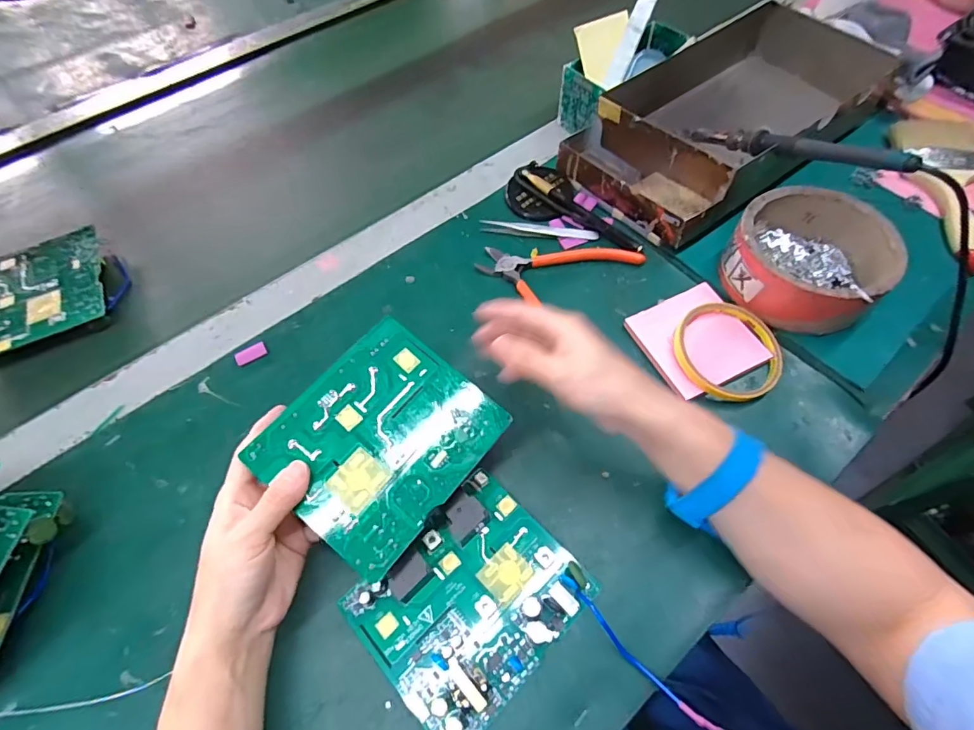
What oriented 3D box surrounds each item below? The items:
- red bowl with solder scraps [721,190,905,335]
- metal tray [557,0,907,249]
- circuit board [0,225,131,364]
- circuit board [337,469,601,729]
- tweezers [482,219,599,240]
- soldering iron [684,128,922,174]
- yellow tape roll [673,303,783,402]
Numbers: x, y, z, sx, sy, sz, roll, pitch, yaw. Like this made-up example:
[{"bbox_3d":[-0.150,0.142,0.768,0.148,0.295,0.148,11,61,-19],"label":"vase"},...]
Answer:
[{"bbox_3d":[0.270,-0.088,0.405,0.119,0.053,0.120,-1,60,2],"label":"red bowl with solder scraps"},{"bbox_3d":[0.250,-0.256,0.493,0.328,0.069,0.172,-34,64,-16],"label":"metal tray"},{"bbox_3d":[-0.412,-0.067,0.447,0.121,0.025,0.127,-23,61,-10],"label":"circuit board"},{"bbox_3d":[-0.011,0.147,0.301,0.129,0.023,0.107,-41,66,-19],"label":"circuit board"},{"bbox_3d":[0.051,-0.134,0.469,0.112,0.013,0.009,6,60,7],"label":"tweezers"},{"bbox_3d":[0.261,-0.193,0.419,0.017,0.017,0.207,-31,41,-14],"label":"soldering iron"},{"bbox_3d":[0.196,-0.013,0.383,0.085,0.021,0.080,-1,60,2],"label":"yellow tape roll"}]

